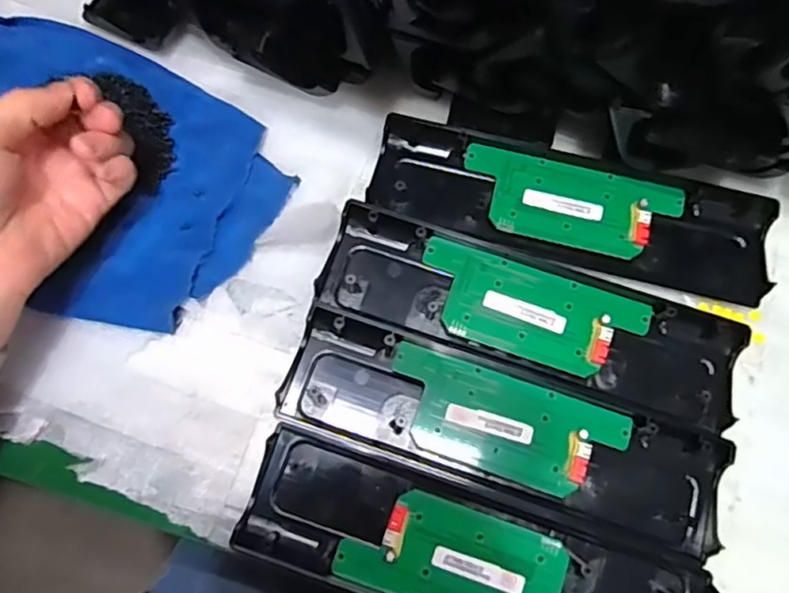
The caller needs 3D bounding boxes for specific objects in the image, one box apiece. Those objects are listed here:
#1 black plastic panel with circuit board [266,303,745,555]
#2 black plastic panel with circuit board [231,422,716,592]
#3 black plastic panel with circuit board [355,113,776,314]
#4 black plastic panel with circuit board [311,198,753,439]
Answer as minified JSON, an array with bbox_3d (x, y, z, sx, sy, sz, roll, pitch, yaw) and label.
[{"bbox_3d":[0.061,0.075,0.351,0.244,0.013,0.067,18,75,3],"label":"black plastic panel with circuit board"},{"bbox_3d":[0.042,0.140,0.330,0.243,0.019,0.068,19,75,3],"label":"black plastic panel with circuit board"},{"bbox_3d":[0.112,-0.058,0.392,0.247,0.013,0.064,15,75,2],"label":"black plastic panel with circuit board"},{"bbox_3d":[0.081,0.009,0.370,0.246,0.015,0.071,19,75,3],"label":"black plastic panel with circuit board"}]

